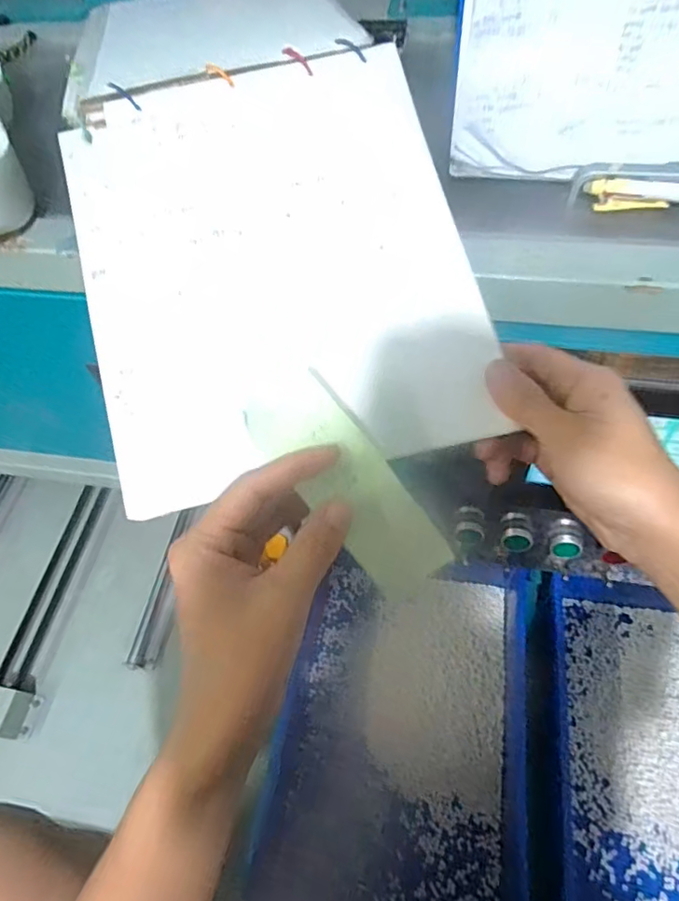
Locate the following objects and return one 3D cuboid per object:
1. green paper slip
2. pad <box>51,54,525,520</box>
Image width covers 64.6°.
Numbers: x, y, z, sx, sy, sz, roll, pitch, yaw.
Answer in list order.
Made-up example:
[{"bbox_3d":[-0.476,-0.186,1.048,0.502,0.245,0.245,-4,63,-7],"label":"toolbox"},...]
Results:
[{"bbox_3d":[0.005,0.017,0.273,0.045,0.007,0.122,-40,89,7],"label":"green paper slip"},{"bbox_3d":[-0.048,-0.118,0.347,0.243,0.020,0.276,-13,81,5],"label":"pad"}]

